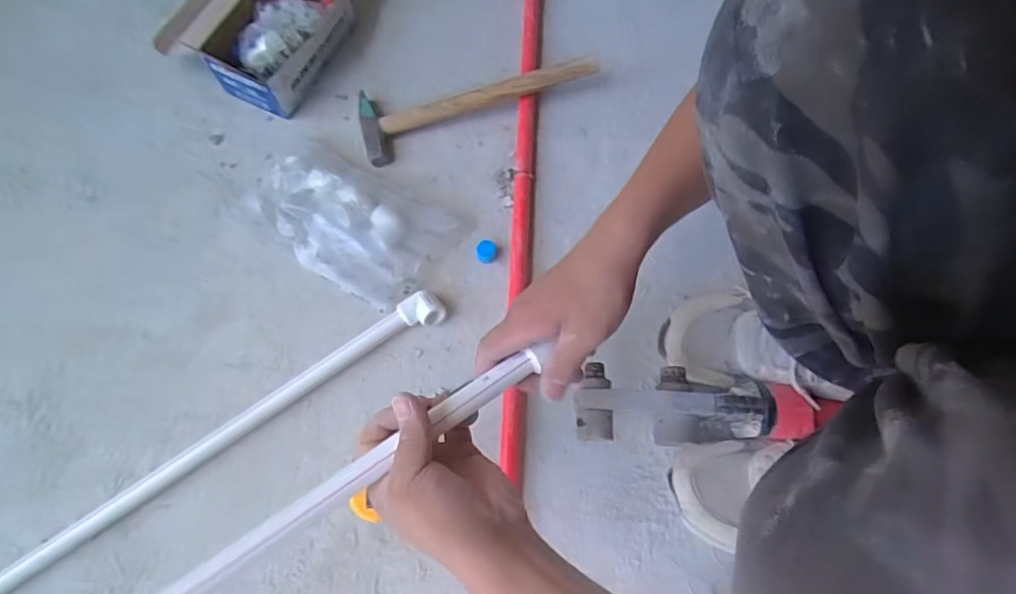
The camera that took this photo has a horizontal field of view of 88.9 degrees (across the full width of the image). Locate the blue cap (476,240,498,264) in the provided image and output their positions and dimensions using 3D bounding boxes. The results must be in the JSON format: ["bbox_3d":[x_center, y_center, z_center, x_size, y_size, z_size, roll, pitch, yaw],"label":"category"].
[{"bbox_3d":[-0.025,-0.053,0.613,0.024,0.016,0.024,-4,73,-1],"label":"blue cap"}]

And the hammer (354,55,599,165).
[{"bbox_3d":[-0.040,-0.258,0.656,0.305,0.042,0.097,-19,74,-6],"label":"hammer"}]

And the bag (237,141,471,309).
[{"bbox_3d":[-0.191,-0.091,0.610,0.257,0.046,0.143,27,75,8],"label":"bag"}]

